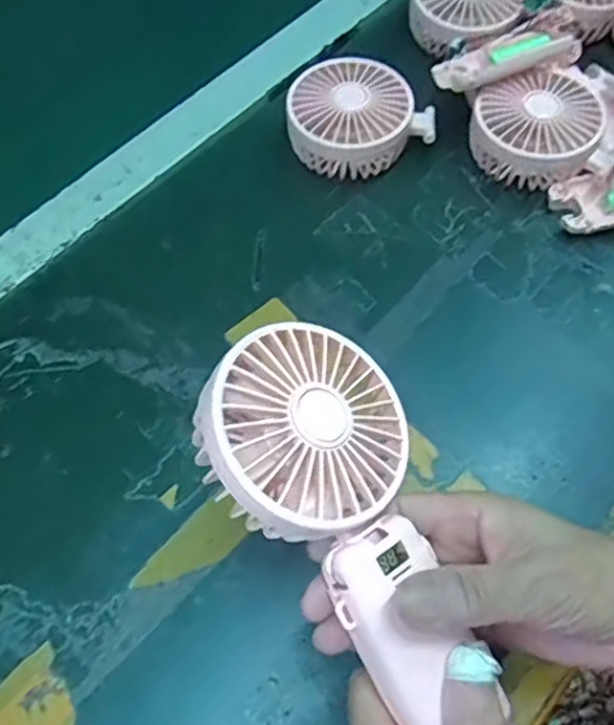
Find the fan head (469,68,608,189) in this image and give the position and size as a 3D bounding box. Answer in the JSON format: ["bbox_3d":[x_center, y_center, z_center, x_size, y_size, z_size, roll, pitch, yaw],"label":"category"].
[{"bbox_3d":[0.159,-0.161,0.474,0.081,0.048,0.080,0,63,0],"label":"fan head"}]

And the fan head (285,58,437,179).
[{"bbox_3d":[0.034,-0.172,0.485,0.092,0.046,0.080,-28,66,-14],"label":"fan head"}]

